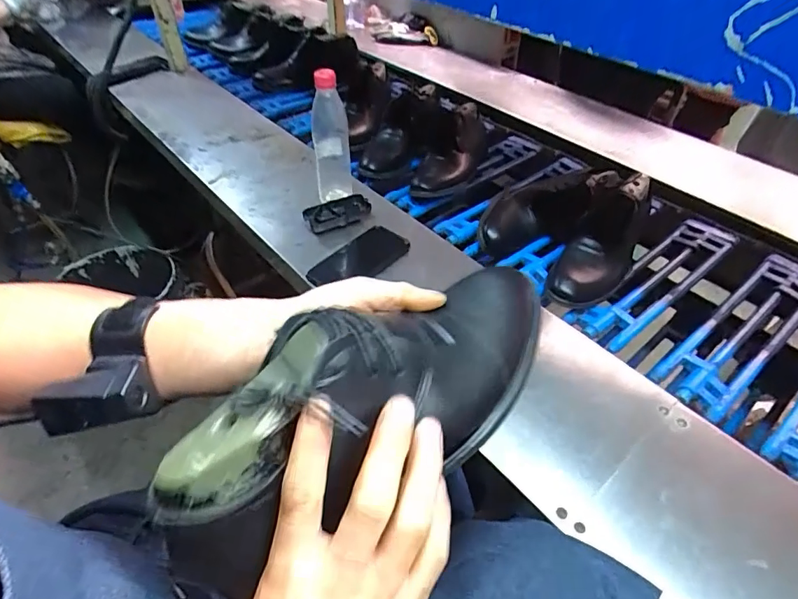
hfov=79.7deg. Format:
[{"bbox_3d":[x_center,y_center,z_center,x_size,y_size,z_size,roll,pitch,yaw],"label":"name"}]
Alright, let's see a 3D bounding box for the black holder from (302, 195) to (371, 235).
[{"bbox_3d":[-0.099,-0.146,0.803,0.111,0.020,0.052,-24,50,-21],"label":"black holder"}]

